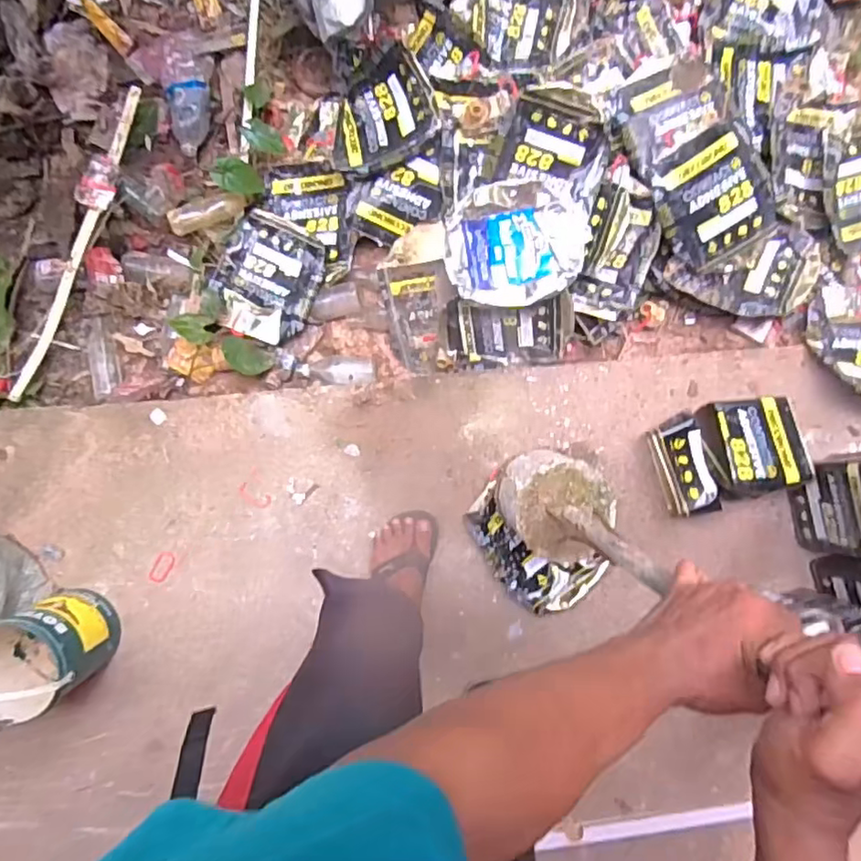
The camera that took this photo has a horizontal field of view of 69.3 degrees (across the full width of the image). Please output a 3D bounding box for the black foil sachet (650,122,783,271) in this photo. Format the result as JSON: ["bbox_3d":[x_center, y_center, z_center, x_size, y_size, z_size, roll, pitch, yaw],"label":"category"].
[{"bbox_3d":[0.546,-0.437,1.191,0.217,0.037,0.251,-29,107,0],"label":"black foil sachet"}]

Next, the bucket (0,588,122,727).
[{"bbox_3d":[-0.681,0.393,1.104,0.178,0.216,0.169,0,91,1],"label":"bucket"}]

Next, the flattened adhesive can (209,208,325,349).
[{"bbox_3d":[-0.348,-0.322,1.324,0.209,0.027,0.248,24,90,-5],"label":"flattened adhesive can"}]

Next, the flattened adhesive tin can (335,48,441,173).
[{"bbox_3d":[-0.099,-0.629,1.233,0.219,0.033,0.184,-17,86,25],"label":"flattened adhesive tin can"}]

